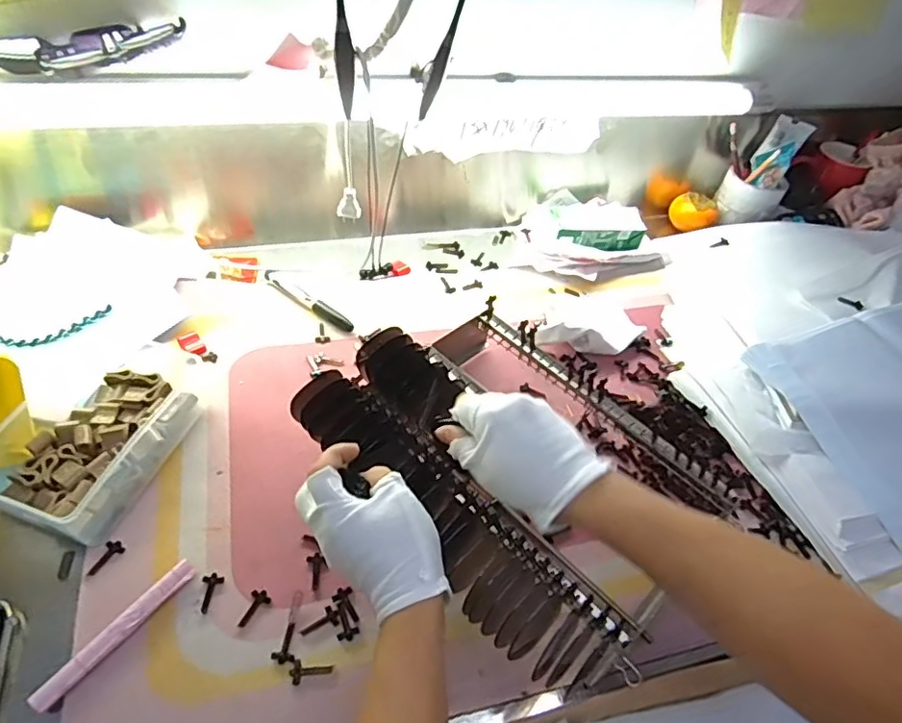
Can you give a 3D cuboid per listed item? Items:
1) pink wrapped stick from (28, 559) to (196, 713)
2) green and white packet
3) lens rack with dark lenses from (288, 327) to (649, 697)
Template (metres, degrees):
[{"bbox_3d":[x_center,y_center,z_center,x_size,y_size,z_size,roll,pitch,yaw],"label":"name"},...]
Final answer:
[{"bbox_3d":[-0.242,0.196,0.425,0.017,0.016,0.120,31,50,18],"label":"pink wrapped stick"},{"bbox_3d":[0.202,-0.180,0.826,0.192,0.039,0.146,-9,50,-17],"label":"green and white packet"},{"bbox_3d":[0.011,0.101,0.452,0.129,0.052,0.309,-29,65,-28],"label":"lens rack with dark lenses"}]

